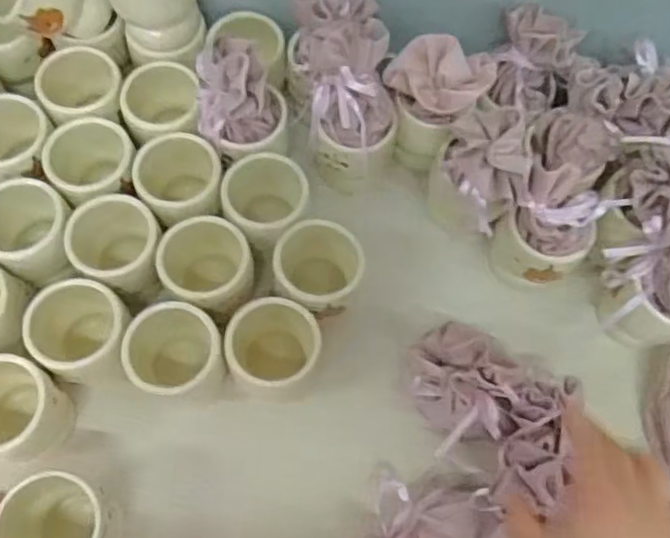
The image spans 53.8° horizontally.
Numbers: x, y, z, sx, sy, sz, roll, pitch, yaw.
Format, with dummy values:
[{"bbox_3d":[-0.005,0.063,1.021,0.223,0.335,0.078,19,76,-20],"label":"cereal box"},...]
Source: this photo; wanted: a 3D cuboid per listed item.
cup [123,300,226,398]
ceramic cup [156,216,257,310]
[{"bbox_3d":[-0.129,0.071,0.538,0.080,0.068,0.076,33,70,10],"label":"cup"},{"bbox_3d":[-0.108,0.002,0.563,0.070,0.073,0.079,-30,72,-14],"label":"ceramic cup"}]

